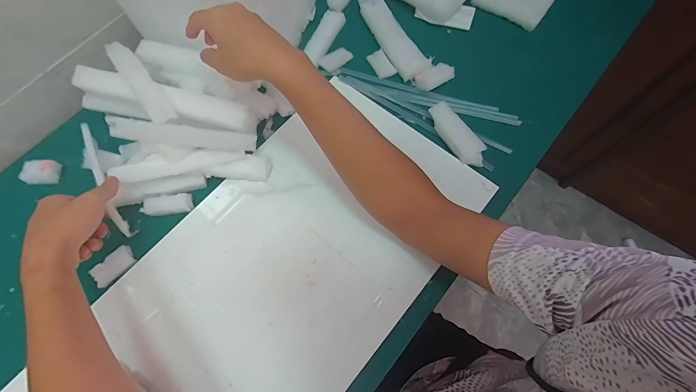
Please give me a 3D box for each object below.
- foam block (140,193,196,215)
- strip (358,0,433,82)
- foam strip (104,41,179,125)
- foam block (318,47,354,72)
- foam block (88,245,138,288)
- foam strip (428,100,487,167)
[{"bbox_3d":[-0.242,0.012,0.462,0.061,0.016,0.023,-8,69,-15],"label":"foam block"},{"bbox_3d":[0.074,-0.260,0.563,0.046,0.020,0.173,-25,71,-8],"label":"strip"},{"bbox_3d":[-0.272,-0.153,0.443,0.029,0.019,0.167,-38,72,-12],"label":"foam strip"},{"bbox_3d":[-0.020,-0.224,0.563,0.056,0.008,0.033,-41,74,-13],"label":"foam block"},{"bbox_3d":[-0.303,0.089,0.445,0.031,0.009,0.052,38,74,14],"label":"foam block"},{"bbox_3d":[0.155,-0.088,0.492,0.038,0.011,0.106,-37,75,9],"label":"foam strip"}]

